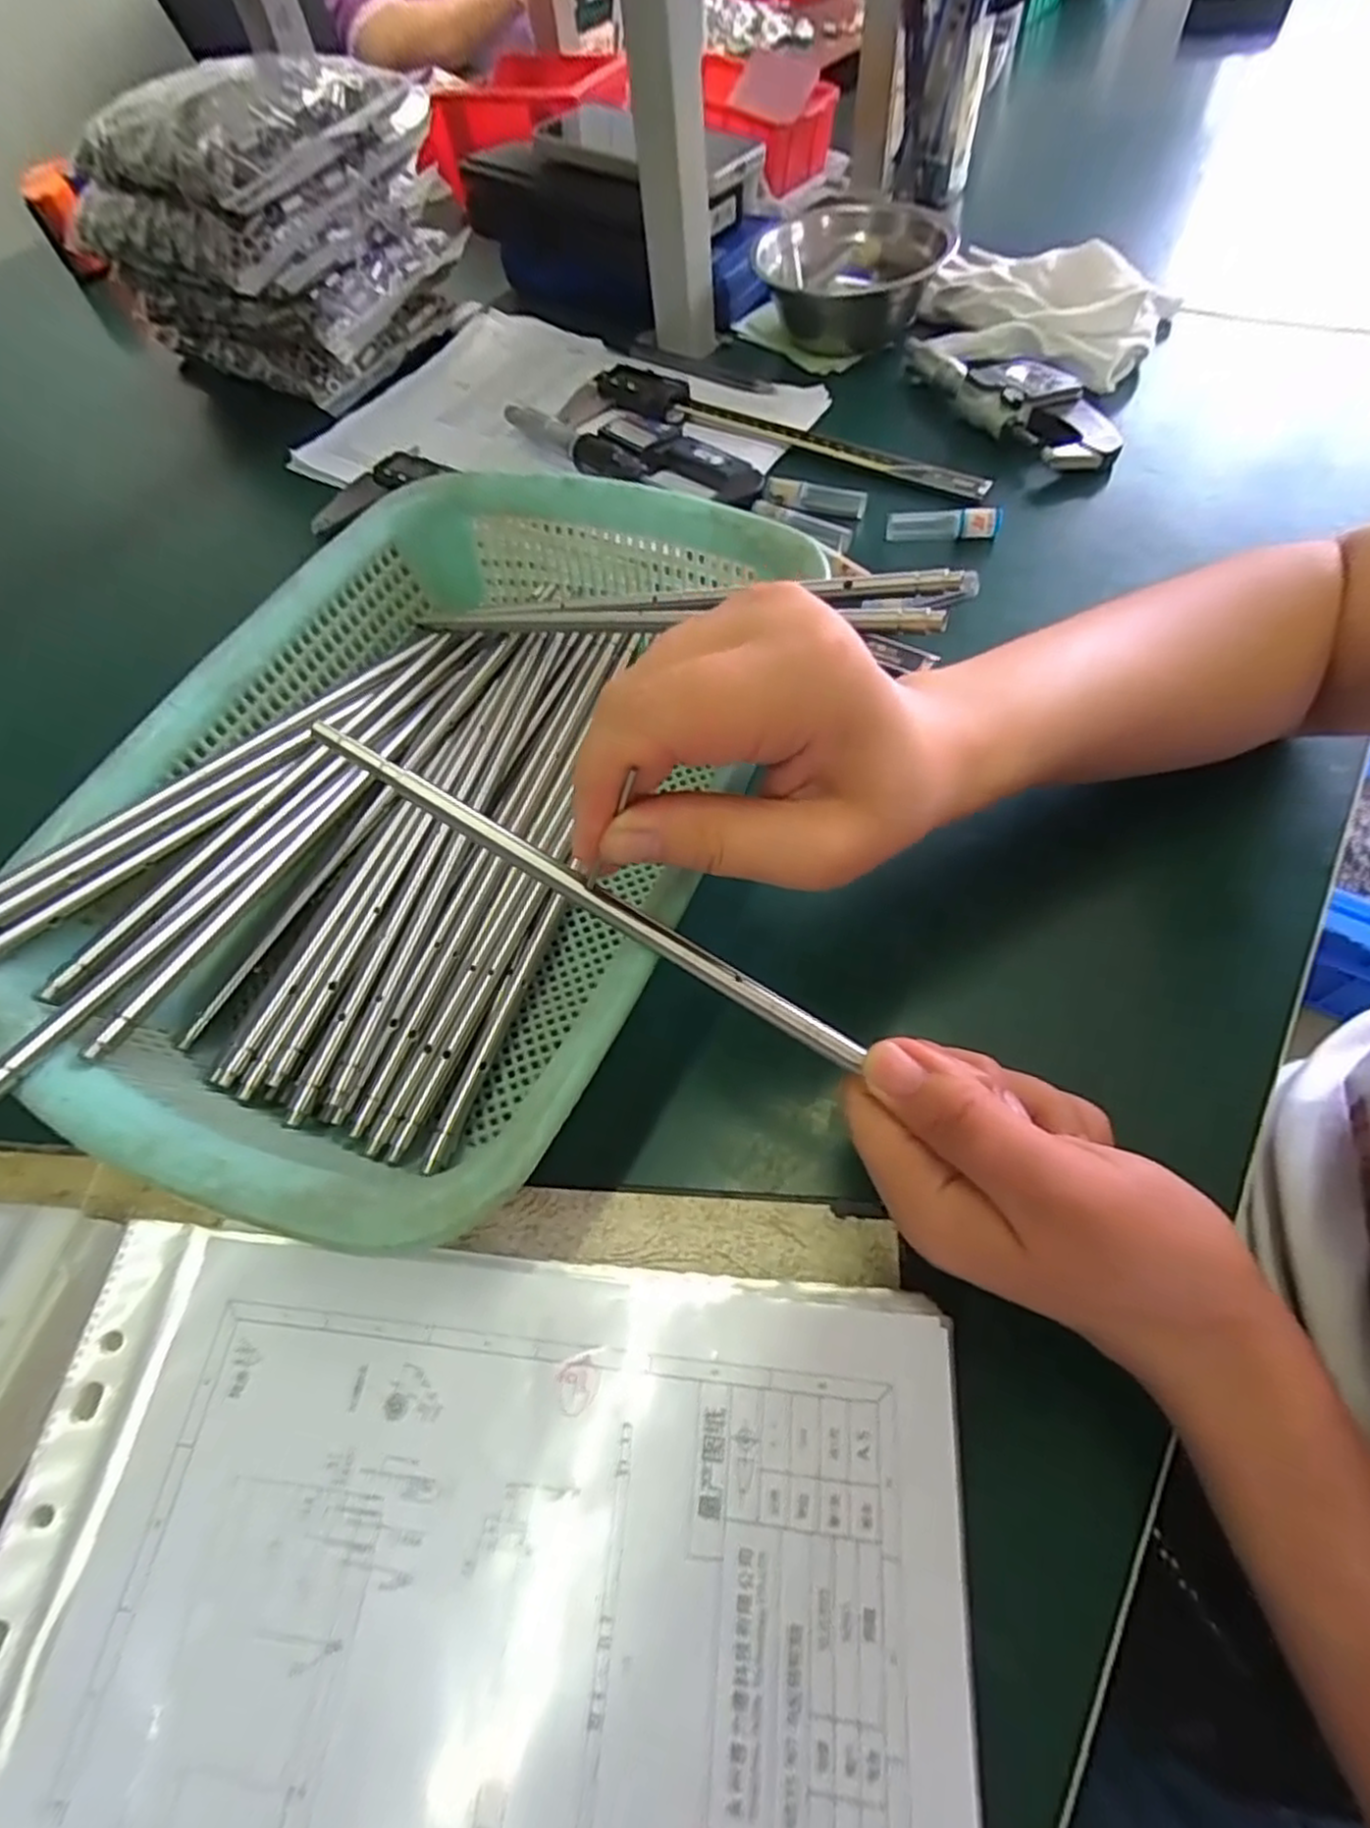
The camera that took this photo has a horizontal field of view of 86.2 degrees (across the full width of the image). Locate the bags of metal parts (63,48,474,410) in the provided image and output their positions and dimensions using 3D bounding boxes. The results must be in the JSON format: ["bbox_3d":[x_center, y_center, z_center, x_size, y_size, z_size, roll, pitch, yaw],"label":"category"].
[{"bbox_3d":[-0.287,-0.482,0.506,0.196,0.131,0.172,32,67,22],"label":"bags of metal parts"}]

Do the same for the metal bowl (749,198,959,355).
[{"bbox_3d":[0.109,-0.424,0.496,0.115,0.054,0.124,-3,59,5],"label":"metal bowl"}]

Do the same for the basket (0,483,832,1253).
[{"bbox_3d":[-0.093,-0.045,0.281,0.209,0.076,0.293,16,62,15],"label":"basket"}]

